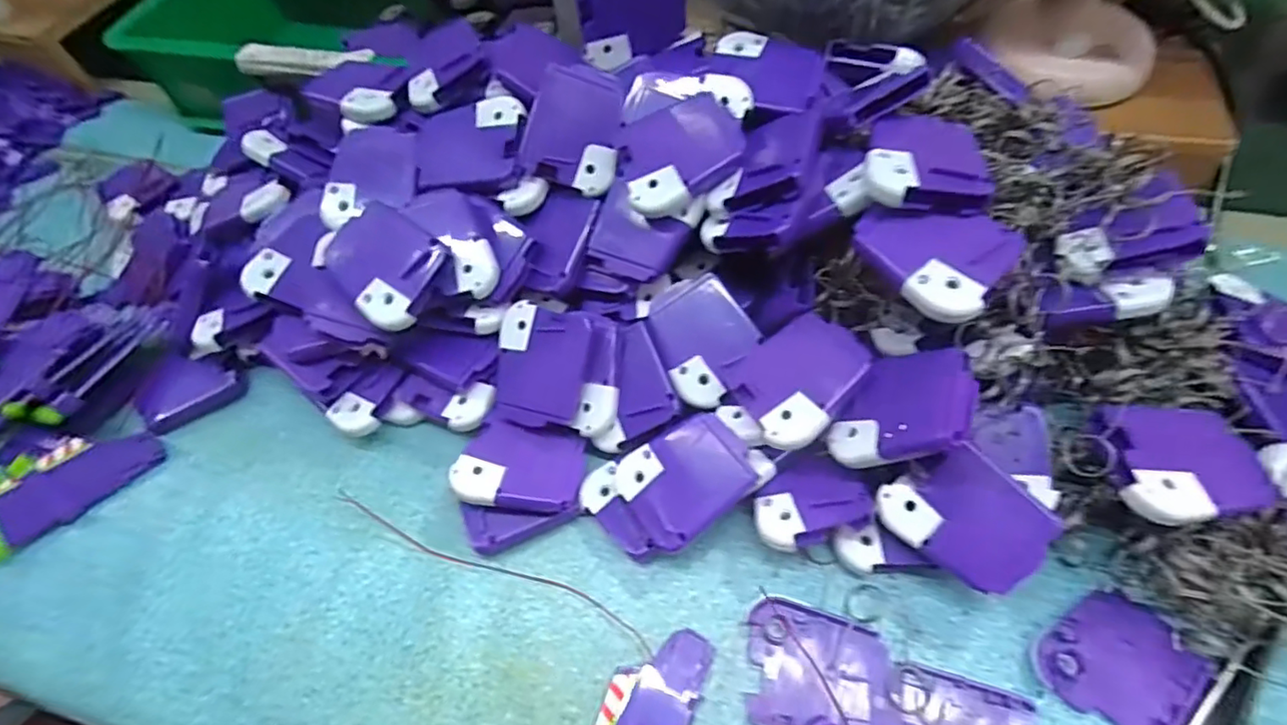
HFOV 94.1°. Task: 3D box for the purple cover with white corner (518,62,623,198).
[{"bbox_3d":[-0.035,-0.125,0.319,0.050,0.006,0.060,18,98,-4],"label":"purple cover with white corner"}]

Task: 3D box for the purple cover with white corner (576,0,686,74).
[{"bbox_3d":[-0.006,-0.195,0.335,0.060,0.049,0.007,-19,40,-10],"label":"purple cover with white corner"}]

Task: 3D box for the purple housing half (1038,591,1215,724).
[{"bbox_3d":[0.207,0.131,0.260,0.057,0.014,0.050,-35,63,-15],"label":"purple housing half"}]

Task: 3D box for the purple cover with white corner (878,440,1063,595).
[{"bbox_3d":[0.141,0.068,0.262,0.049,0.006,0.060,-48,66,10],"label":"purple cover with white corner"}]

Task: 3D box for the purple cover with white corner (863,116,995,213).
[{"bbox_3d":[0.124,-0.086,0.264,0.051,0.013,0.047,9,59,11],"label":"purple cover with white corner"}]

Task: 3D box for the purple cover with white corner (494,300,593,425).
[{"bbox_3d":[-0.054,0.000,0.312,0.049,0.006,0.056,13,90,15],"label":"purple cover with white corner"}]

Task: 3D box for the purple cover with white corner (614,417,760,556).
[{"bbox_3d":[0.020,0.055,0.288,0.061,0.006,0.050,-40,59,-2],"label":"purple cover with white corner"}]

